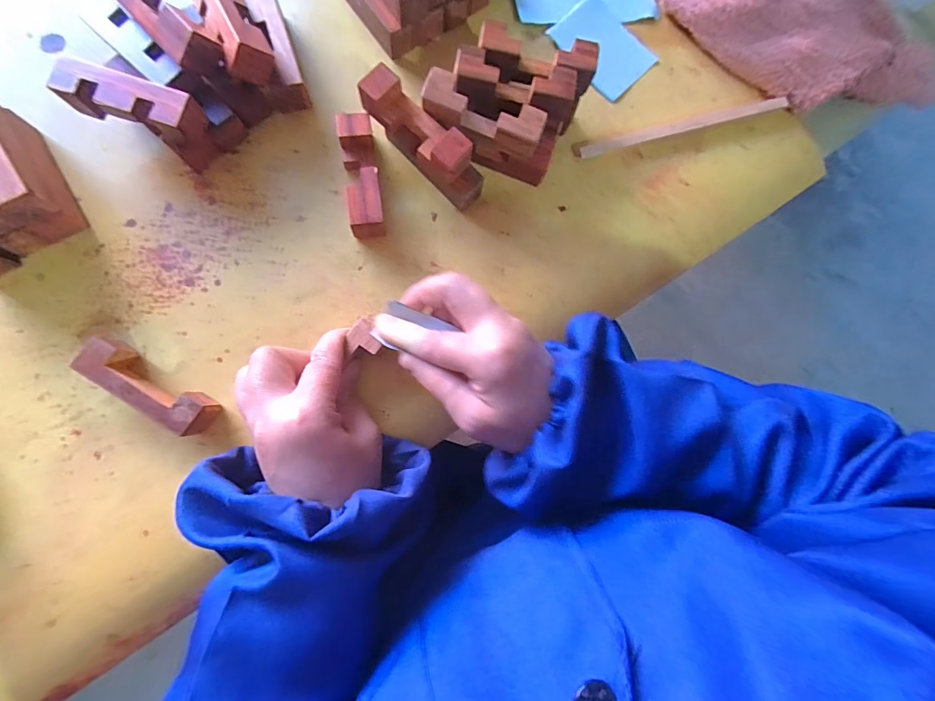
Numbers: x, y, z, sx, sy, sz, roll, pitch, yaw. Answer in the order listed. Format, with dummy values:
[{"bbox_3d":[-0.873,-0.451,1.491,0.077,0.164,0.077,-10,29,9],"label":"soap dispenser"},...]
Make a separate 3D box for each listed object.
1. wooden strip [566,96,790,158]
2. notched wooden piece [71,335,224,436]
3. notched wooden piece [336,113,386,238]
[{"bbox_3d":[0.163,-0.170,0.311,0.173,0.008,0.013,-16,86,-8],"label":"wooden strip"},{"bbox_3d":[-0.191,0.023,0.248,0.078,0.025,0.022,32,82,-3],"label":"notched wooden piece"},{"bbox_3d":[-0.070,-0.114,0.274,0.021,0.024,0.078,-8,85,-8],"label":"notched wooden piece"}]

